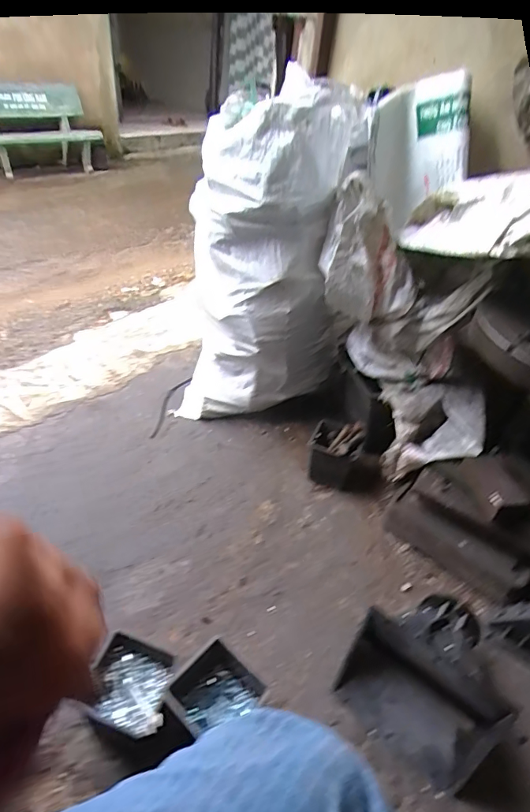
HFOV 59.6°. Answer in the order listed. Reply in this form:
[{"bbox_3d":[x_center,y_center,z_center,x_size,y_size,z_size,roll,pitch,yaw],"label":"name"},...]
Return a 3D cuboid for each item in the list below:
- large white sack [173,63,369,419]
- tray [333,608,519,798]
[{"bbox_3d":[0.010,-0.382,1.302,0.435,0.787,0.382,11,38,7],"label":"large white sack"},{"bbox_3d":[0.240,0.474,0.749,0.229,0.214,0.086,31,44,29],"label":"tray"}]

